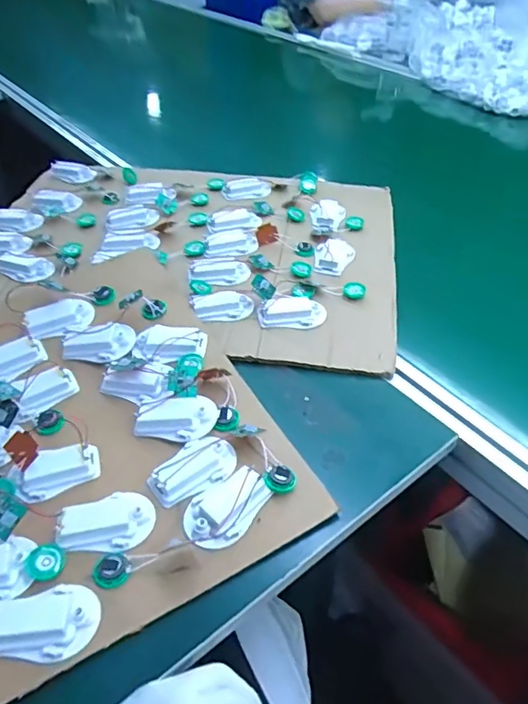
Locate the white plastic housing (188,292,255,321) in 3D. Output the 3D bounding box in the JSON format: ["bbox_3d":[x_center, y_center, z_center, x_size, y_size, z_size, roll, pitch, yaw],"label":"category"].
[{"bbox_3d":[-0.050,-0.054,0.647,0.074,0.012,0.041,-6,64,-16],"label":"white plastic housing"}]

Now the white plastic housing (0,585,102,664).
[{"bbox_3d":[-0.162,0.197,0.392,0.076,0.013,0.051,-1,44,0],"label":"white plastic housing"}]

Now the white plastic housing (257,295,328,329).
[{"bbox_3d":[0.034,-0.047,0.639,0.080,0.022,0.037,-7,44,-6],"label":"white plastic housing"}]

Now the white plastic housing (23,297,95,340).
[{"bbox_3d":[-0.234,-0.039,0.614,0.075,0.021,0.044,-24,48,-22],"label":"white plastic housing"}]

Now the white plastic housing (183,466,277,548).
[{"bbox_3d":[-0.031,0.130,0.448,0.074,0.013,0.050,-28,50,-26],"label":"white plastic housing"}]

